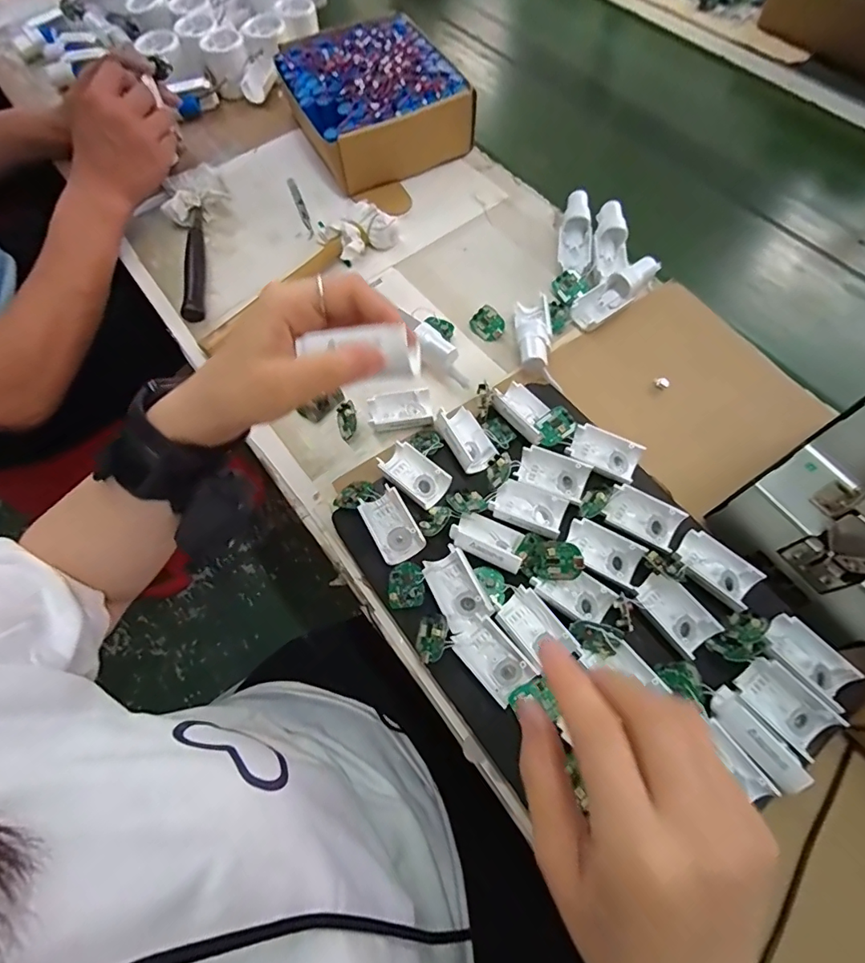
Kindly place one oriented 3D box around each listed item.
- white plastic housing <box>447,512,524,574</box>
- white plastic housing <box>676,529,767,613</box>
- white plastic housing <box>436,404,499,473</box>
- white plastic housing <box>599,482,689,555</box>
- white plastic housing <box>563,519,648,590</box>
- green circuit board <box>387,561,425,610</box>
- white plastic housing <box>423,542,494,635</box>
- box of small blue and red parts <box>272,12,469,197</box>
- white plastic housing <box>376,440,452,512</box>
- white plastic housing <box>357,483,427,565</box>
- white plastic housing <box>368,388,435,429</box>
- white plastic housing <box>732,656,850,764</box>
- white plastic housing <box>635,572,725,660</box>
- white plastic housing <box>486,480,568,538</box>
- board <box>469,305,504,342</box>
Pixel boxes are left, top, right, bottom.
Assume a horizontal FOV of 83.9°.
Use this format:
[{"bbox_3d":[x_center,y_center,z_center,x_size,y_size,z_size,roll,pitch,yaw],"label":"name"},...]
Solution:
[{"bbox_3d":[0.044,0.043,0.368,0.057,0.012,0.034,24,69,12],"label":"white plastic housing"},{"bbox_3d":[0.212,0.066,0.360,0.057,0.013,0.035,39,73,17],"label":"white plastic housing"},{"bbox_3d":[0.027,-0.041,0.414,0.035,0.020,0.063,-27,68,-10],"label":"white plastic housing"},{"bbox_3d":[0.166,0.029,0.379,0.057,0.016,0.032,29,70,14],"label":"white plastic housing"},{"bbox_3d":[0.131,0.055,0.369,0.057,0.015,0.033,29,70,14],"label":"white plastic housing"},{"bbox_3d":[-0.020,0.079,0.371,0.029,0.004,0.035,-13,63,16],"label":"green circuit board"},{"bbox_3d":[0.017,0.080,0.361,0.032,0.023,0.056,-25,68,-9],"label":"white plastic housing"},{"bbox_3d":[-0.076,-0.475,0.604,0.188,0.081,0.200,-26,68,-10],"label":"box of small blue and red parts"},{"bbox_3d":[-0.016,-0.006,0.403,0.055,0.019,0.037,36,72,16],"label":"white plastic housing"},{"bbox_3d":[-0.034,0.034,0.385,0.034,0.022,0.057,-29,68,-11],"label":"white plastic housing"},{"bbox_3d":[-0.029,-0.064,0.445,0.057,0.018,0.035,-7,66,-1],"label":"white plastic housing"},{"bbox_3d":[0.237,0.149,0.321,0.032,0.016,0.059,-38,70,-14],"label":"white plastic housing"},{"bbox_3d":[0.178,0.095,0.351,0.041,0.015,0.056,-31,68,-11],"label":"white plastic housing"},{"bbox_3d":[0.078,0.022,0.389,0.056,0.014,0.035,21,68,11],"label":"white plastic housing"},{"bbox_3d":[0.057,-0.161,0.495,0.030,0.004,0.033,-38,87,12],"label":"board"}]

